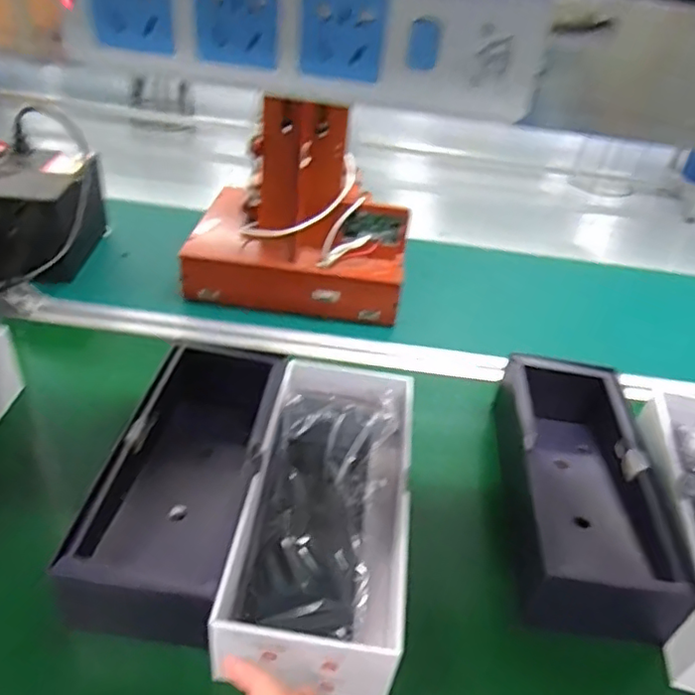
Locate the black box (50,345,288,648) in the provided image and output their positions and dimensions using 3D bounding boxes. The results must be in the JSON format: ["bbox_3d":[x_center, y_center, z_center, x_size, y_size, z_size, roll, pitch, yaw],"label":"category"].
[{"bbox_3d":[-0.123,0.094,0.510,0.111,0.087,0.269,6,41,3],"label":"black box"}]

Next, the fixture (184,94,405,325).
[{"bbox_3d":[-0.060,-0.167,0.734,0.267,0.217,0.150,6,41,3],"label":"fixture"}]

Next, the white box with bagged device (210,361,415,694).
[{"bbox_3d":[-0.013,0.119,0.479,0.122,0.069,0.271,7,43,3],"label":"white box with bagged device"}]

